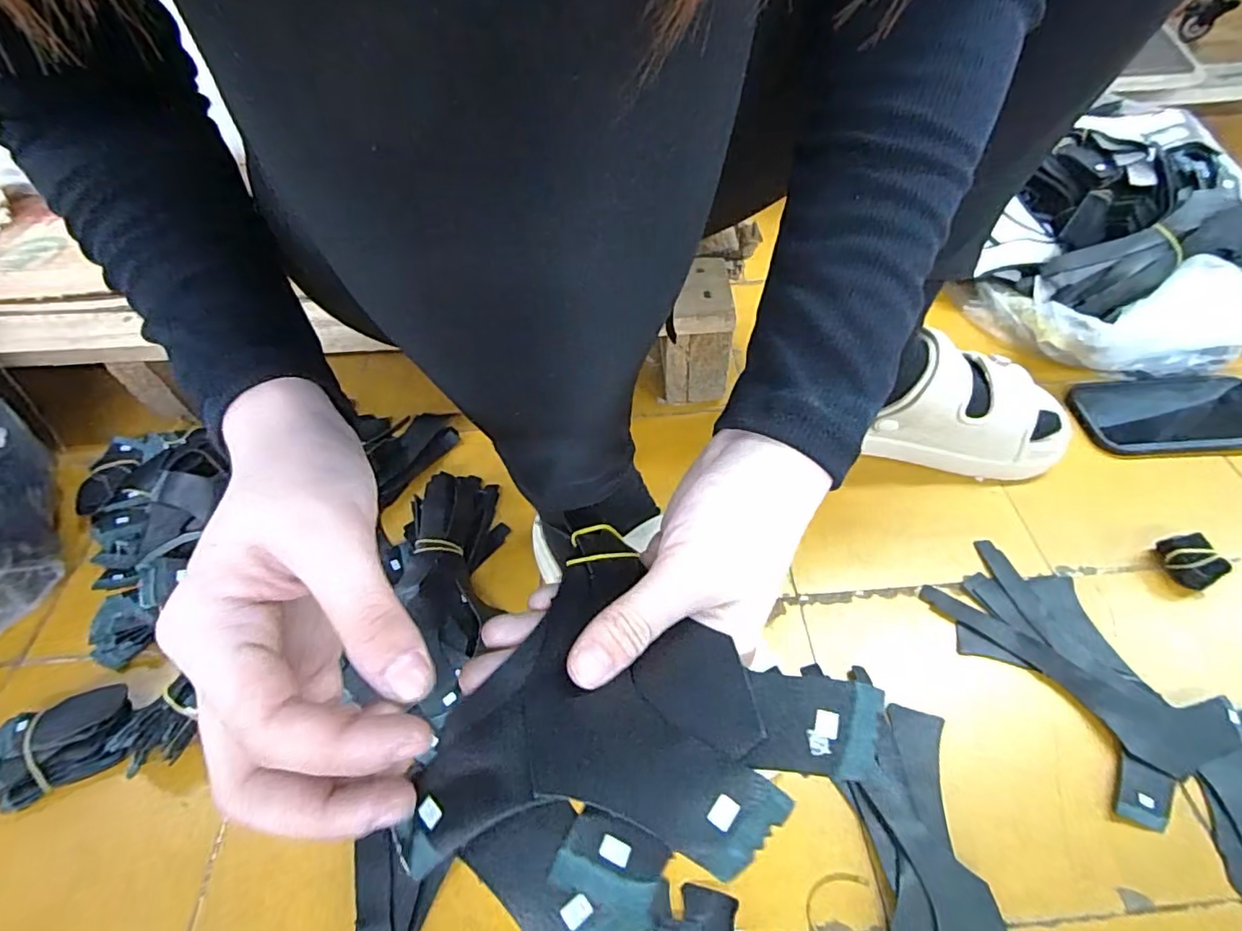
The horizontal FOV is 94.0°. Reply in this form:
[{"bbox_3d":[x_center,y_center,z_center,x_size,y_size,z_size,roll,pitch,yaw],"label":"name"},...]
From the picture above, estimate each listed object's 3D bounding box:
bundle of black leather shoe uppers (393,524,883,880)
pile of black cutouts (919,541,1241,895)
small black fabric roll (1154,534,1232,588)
[{"bbox_3d":[0.011,0.083,0.193,0.122,0.045,0.124,19,57,17],"label":"bundle of black leather shoe uppers"},{"bbox_3d":[0.336,0.153,0.397,0.117,0.015,0.229,-27,56,-17],"label":"pile of black cutouts"},{"bbox_3d":[0.434,0.073,0.442,0.025,0.036,0.039,-20,54,-12],"label":"small black fabric roll"}]

